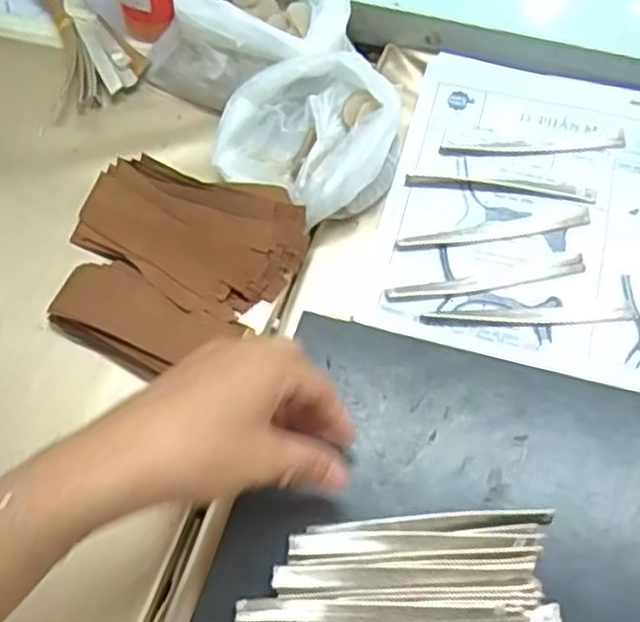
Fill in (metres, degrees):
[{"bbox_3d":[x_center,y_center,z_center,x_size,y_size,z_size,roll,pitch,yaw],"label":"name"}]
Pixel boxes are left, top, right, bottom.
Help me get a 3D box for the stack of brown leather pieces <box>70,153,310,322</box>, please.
[{"bbox_3d":[-0.085,-0.047,0.467,0.139,0.030,0.082,20,66,12],"label":"stack of brown leather pieces"}]

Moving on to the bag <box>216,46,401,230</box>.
[{"bbox_3d":[-0.008,-0.112,0.484,0.110,0.051,0.098,34,70,17],"label":"bag"}]

